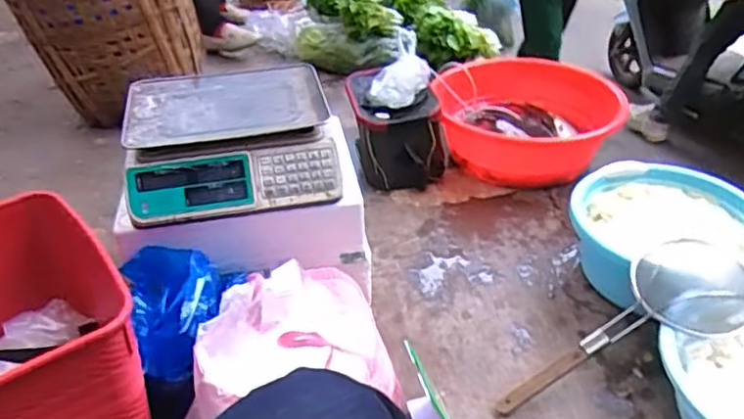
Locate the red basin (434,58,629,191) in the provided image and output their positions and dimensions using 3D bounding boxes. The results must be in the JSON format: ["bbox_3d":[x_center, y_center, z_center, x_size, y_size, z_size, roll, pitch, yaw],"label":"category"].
[{"bbox_3d":[0.389,-0.231,1.577,0.441,0.180,0.418,-2,36,1],"label":"red basin"}]

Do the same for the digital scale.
[{"bbox_3d":[-0.238,-0.125,1.064,0.339,0.128,0.303,-7,37,-6],"label":"digital scale"}]

